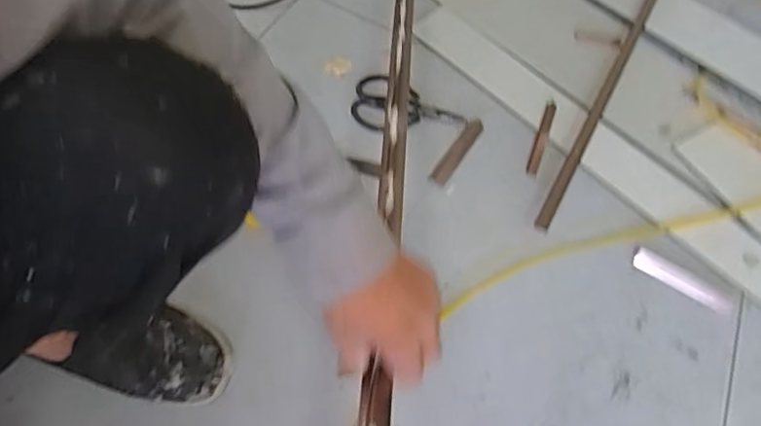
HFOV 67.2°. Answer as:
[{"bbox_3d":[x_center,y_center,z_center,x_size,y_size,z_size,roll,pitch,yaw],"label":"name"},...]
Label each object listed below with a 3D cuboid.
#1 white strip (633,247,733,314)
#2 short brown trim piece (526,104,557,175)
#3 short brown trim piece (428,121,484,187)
[{"bbox_3d":[0.405,0.093,0.770,0.135,0.004,0.030,33,60,11],"label":"white strip"},{"bbox_3d":[0.242,-0.113,0.855,0.017,0.007,0.140,22,58,5],"label":"short brown trim piece"},{"bbox_3d":[0.114,-0.090,0.846,0.026,0.010,0.138,32,59,11],"label":"short brown trim piece"}]

